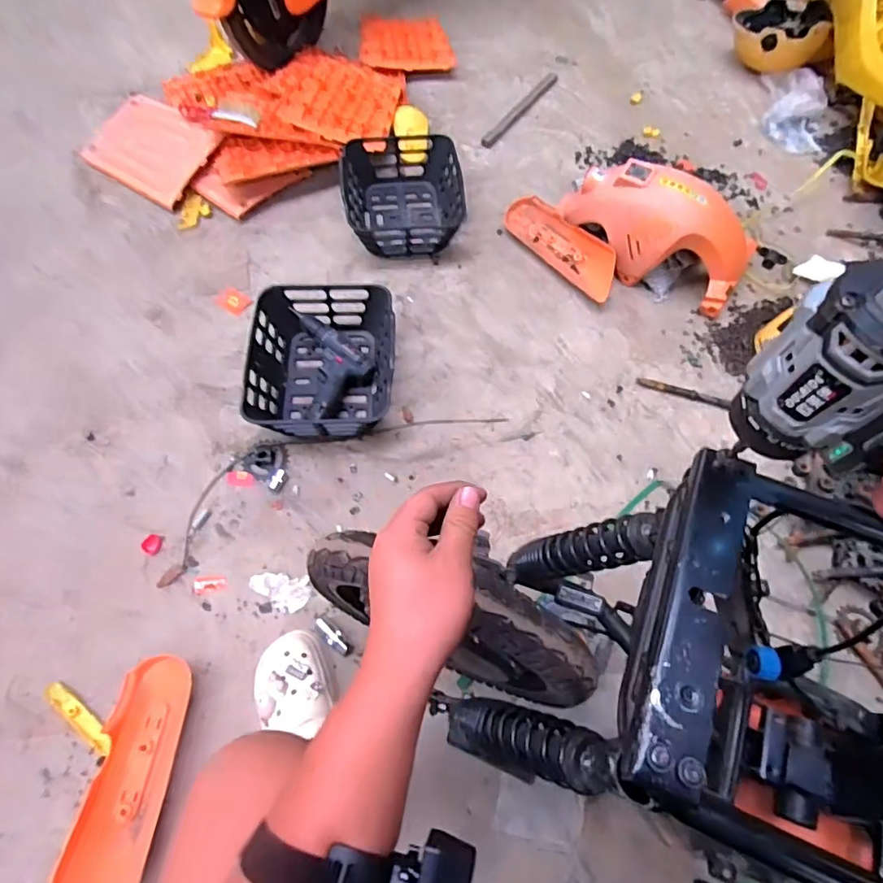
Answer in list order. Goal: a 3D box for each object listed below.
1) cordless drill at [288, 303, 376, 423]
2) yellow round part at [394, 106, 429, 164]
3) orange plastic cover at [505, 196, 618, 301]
[{"bbox_3d":[-0.211,-0.152,1.060,0.145,0.061,0.249,-16,63,-11],"label":"cordless drill"},{"bbox_3d":[-0.078,-0.800,1.400,0.083,0.072,0.144,3,64,-1],"label":"yellow round part"},{"bbox_3d":[0.280,-0.452,1.242,0.102,0.061,0.345,-32,67,-18],"label":"orange plastic cover"}]

